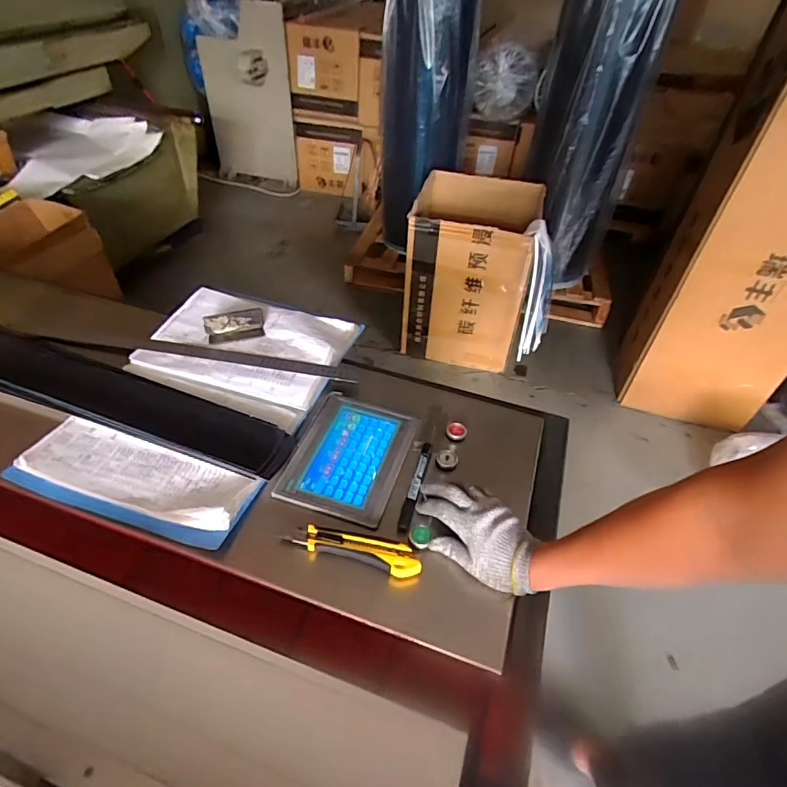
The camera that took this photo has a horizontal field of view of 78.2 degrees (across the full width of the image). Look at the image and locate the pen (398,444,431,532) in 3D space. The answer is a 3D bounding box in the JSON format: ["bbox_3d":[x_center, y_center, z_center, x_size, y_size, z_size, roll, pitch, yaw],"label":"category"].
[{"bbox_3d":[0.030,0.119,0.635,0.015,0.016,0.140,13,44,9],"label":"pen"}]

